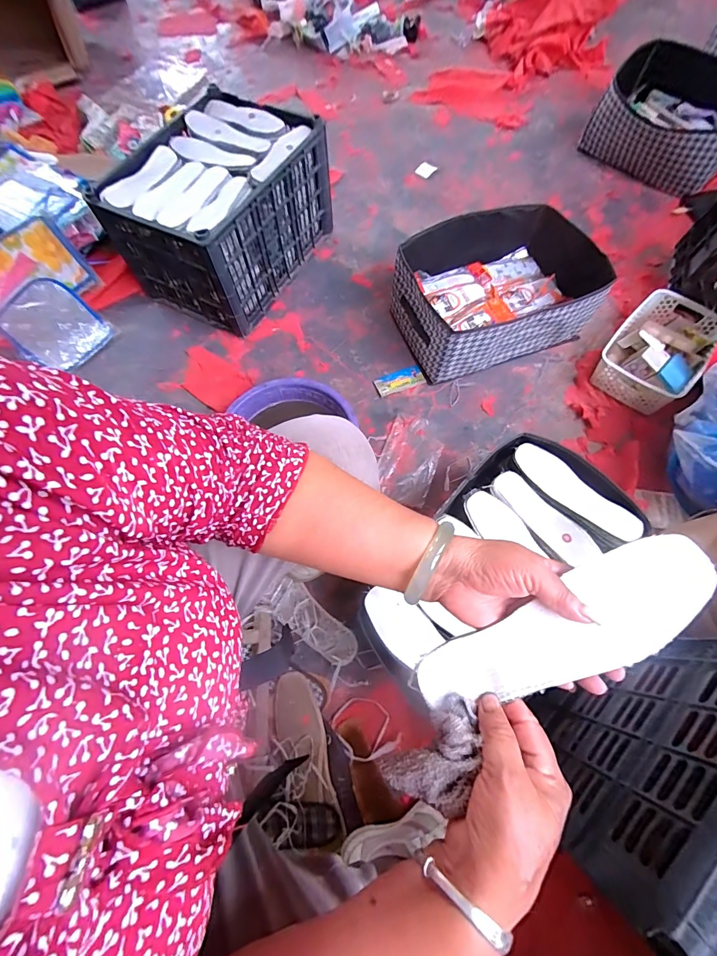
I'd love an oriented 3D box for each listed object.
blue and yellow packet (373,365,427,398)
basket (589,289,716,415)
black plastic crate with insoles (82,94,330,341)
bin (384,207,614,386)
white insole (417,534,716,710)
[{"bbox_3d":[0.102,-0.243,0.984,0.124,0.006,0.059,-20,67,-6],"label":"blue and yellow packet"},{"bbox_3d":[0.726,-0.312,0.947,0.197,0.089,0.310,39,74,17],"label":"basket"},{"bbox_3d":[-0.351,-0.695,1.036,0.373,0.270,0.467,26,71,13],"label":"black plastic crate with insoles"},{"bbox_3d":[0.341,-0.457,0.969,0.470,0.183,0.326,-22,69,-7],"label":"bin"},{"bbox_3d":[0.154,0.117,0.298,0.228,0.008,0.067,-29,68,7],"label":"white insole"}]

